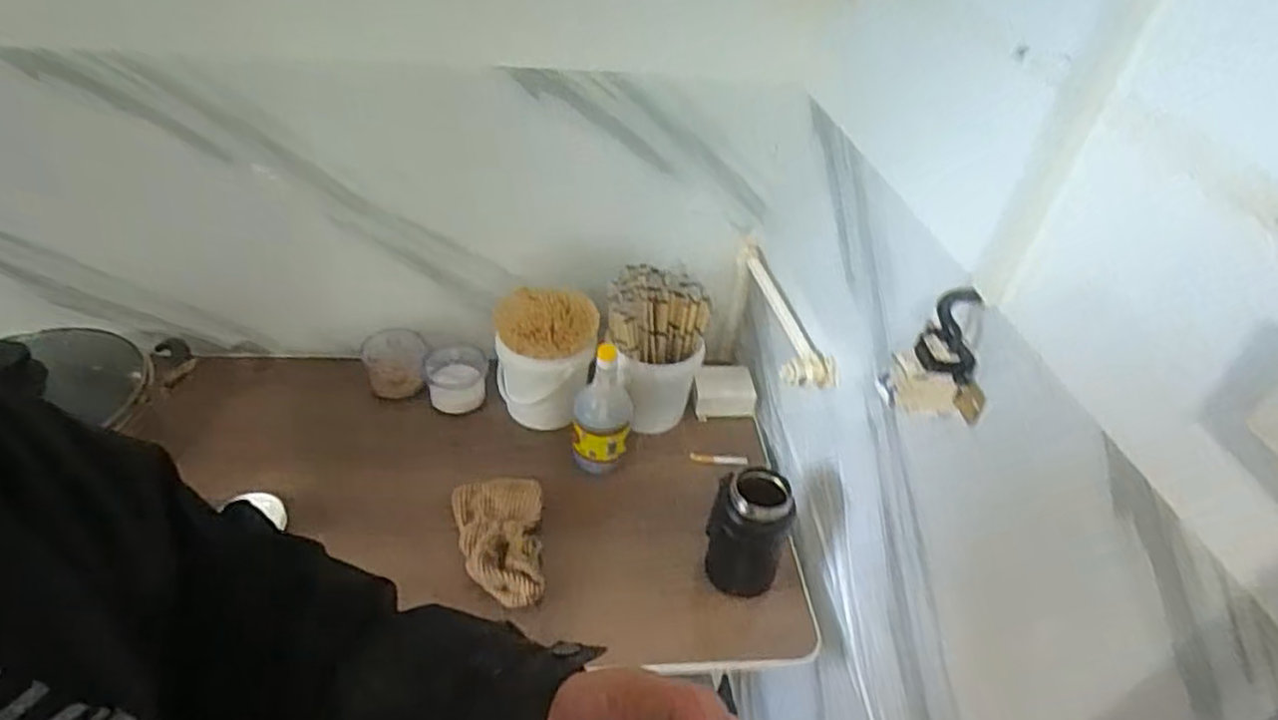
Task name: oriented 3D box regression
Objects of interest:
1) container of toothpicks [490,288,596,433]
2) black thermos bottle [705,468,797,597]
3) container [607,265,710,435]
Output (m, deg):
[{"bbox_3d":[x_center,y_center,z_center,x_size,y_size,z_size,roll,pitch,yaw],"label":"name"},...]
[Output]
[{"bbox_3d":[-0.150,-0.002,1.184,0.158,0.194,0.139,5,40,-2],"label":"container of toothpicks"},{"bbox_3d":[0.143,0.233,0.974,0.099,0.177,0.090,4,41,-3],"label":"black thermos bottle"},{"bbox_3d":[0.025,-0.008,1.181,0.154,0.257,0.118,6,40,0],"label":"container"}]

